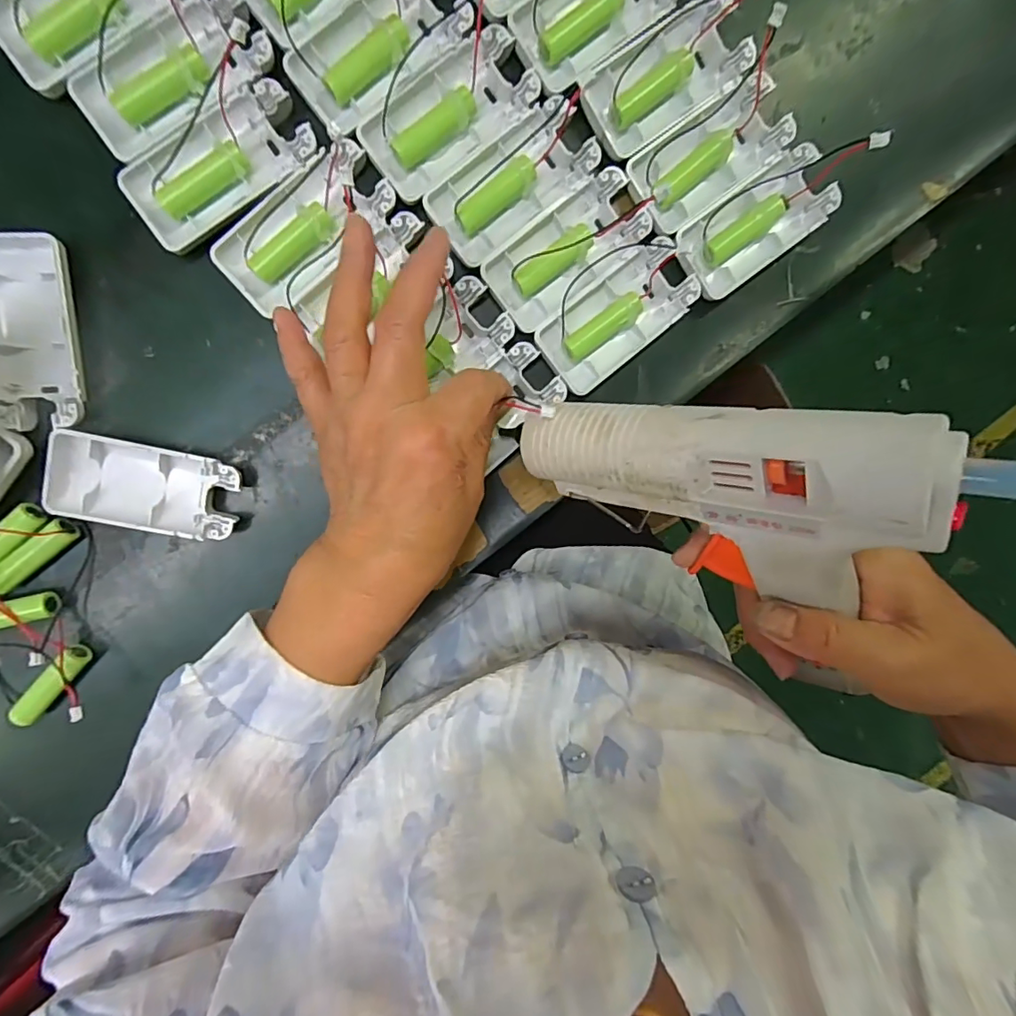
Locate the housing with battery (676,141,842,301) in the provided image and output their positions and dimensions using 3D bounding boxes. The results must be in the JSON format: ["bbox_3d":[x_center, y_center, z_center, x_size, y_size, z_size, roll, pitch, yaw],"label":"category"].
[{"bbox_3d":[0.141,-0.161,0.294,0.089,0.015,0.044,-36,98,-2],"label":"housing with battery"}]

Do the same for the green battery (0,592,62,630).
[{"bbox_3d":[-0.274,0.058,0.281,0.048,0.015,0.015,-14,97,-5],"label":"green battery"}]

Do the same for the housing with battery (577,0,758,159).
[{"bbox_3d":[0.085,-0.231,0.276,0.089,0.016,0.047,-34,98,-2],"label":"housing with battery"}]

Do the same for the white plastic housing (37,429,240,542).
[{"bbox_3d":[-0.197,-0.011,0.284,0.095,0.014,0.045,12,94,-7],"label":"white plastic housing"}]

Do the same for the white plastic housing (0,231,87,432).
[{"bbox_3d":[-0.247,-0.090,0.268,0.045,0.018,0.094,-2,96,-6],"label":"white plastic housing"}]

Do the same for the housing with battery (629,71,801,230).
[{"bbox_3d":[0.112,-0.195,0.284,0.090,0.013,0.044,-37,98,-2],"label":"housing with battery"}]

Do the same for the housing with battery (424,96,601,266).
[{"bbox_3d":[0.004,-0.175,0.281,0.093,0.015,0.042,-39,98,-1],"label":"housing with battery"}]

